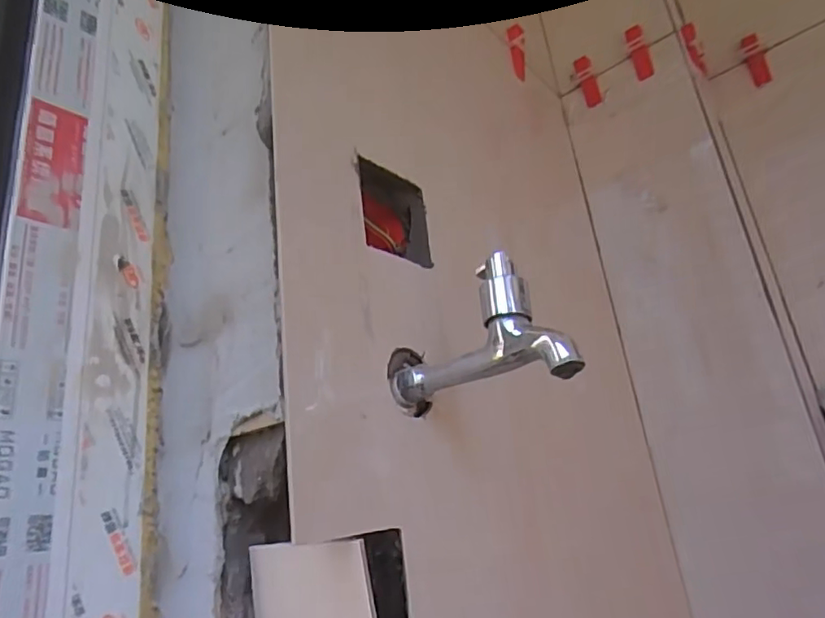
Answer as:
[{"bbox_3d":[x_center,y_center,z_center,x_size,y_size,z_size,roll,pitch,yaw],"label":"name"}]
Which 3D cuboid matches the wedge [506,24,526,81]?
[{"bbox_3d":[0.136,-0.330,0.735,0.021,0.066,0.013,-8,7,4],"label":"wedge"}]

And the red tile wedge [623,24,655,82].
[{"bbox_3d":[0.299,-0.338,0.754,0.022,0.076,0.011,-21,-23,34],"label":"red tile wedge"}]

